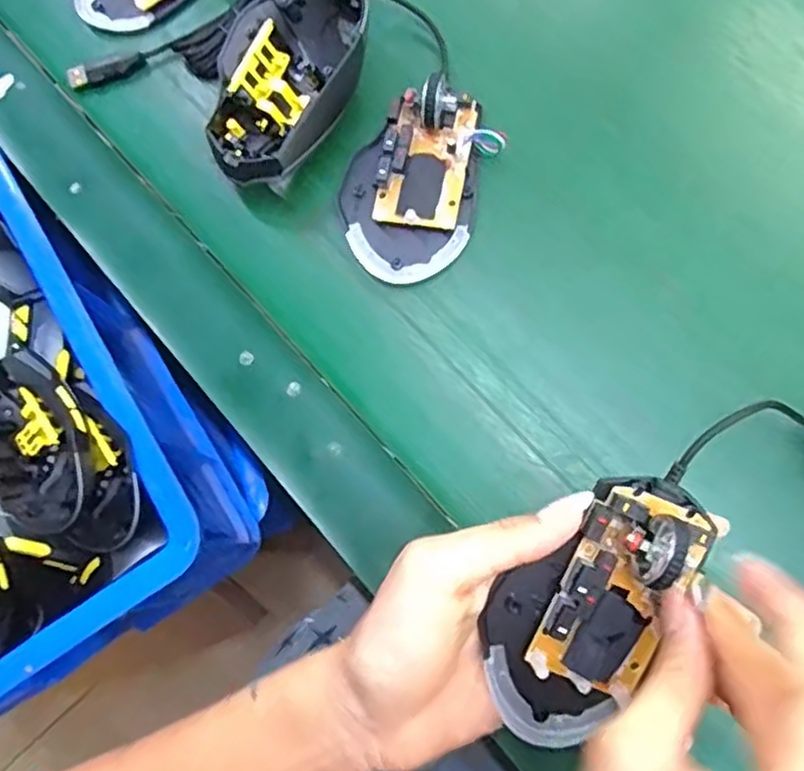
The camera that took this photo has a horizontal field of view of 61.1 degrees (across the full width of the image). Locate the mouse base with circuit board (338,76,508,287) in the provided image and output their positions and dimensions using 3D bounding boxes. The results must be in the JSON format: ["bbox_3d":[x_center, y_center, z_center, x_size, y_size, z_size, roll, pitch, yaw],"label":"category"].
[{"bbox_3d":[0.006,-0.107,0.354,0.073,0.021,0.103,20,87,10],"label":"mouse base with circuit board"}]

